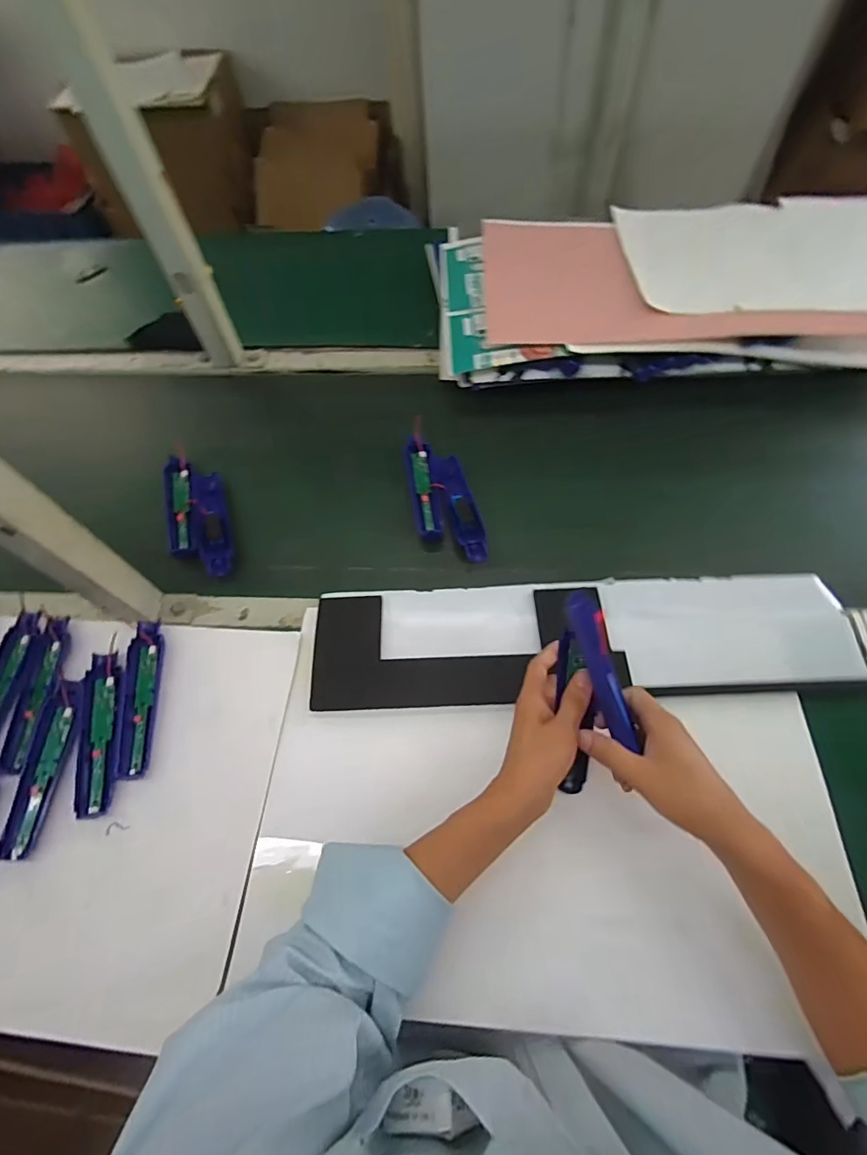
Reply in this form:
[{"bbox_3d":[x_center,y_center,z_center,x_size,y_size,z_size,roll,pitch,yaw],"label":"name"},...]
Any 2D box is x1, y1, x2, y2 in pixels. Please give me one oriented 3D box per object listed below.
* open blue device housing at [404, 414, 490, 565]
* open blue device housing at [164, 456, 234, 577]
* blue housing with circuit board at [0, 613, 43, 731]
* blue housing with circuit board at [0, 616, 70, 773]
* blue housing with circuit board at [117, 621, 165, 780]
[{"bbox_3d":[0.009,-0.118,0.657,0.080,0.031,0.225,-13,62,-3],"label":"open blue device housing"},{"bbox_3d":[-0.317,-0.083,0.656,0.077,0.028,0.191,-17,62,-5],"label":"open blue device housing"},{"bbox_3d":[-0.472,0.115,0.533,0.047,0.015,0.159,-2,62,3],"label":"blue housing with circuit board"},{"bbox_3d":[-0.429,0.121,0.531,0.040,0.014,0.165,-7,62,0],"label":"blue housing with circuit board"},{"bbox_3d":[-0.315,0.126,0.525,0.038,0.015,0.164,-9,62,-1],"label":"blue housing with circuit board"}]

